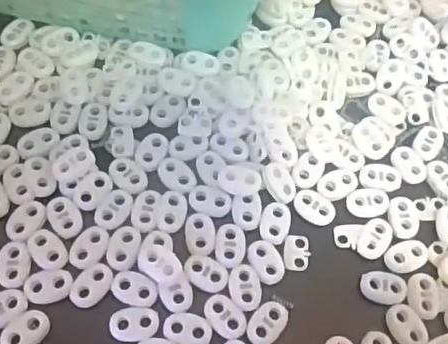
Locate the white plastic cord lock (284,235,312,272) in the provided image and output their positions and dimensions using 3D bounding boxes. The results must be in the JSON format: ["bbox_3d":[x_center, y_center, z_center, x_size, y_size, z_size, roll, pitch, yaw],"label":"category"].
[{"bbox_3d":[0.037,0.041,0.288,0.013,0.004,0.019,3,64,-2],"label":"white plastic cord lock"}]

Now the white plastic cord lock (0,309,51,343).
[{"bbox_3d":[-0.091,0.072,0.260,0.023,0.004,0.015,-38,71,-19],"label":"white plastic cord lock"}]

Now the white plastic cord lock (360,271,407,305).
[{"bbox_3d":[0.079,0.057,0.281,0.022,0.004,0.015,10,64,2],"label":"white plastic cord lock"}]

